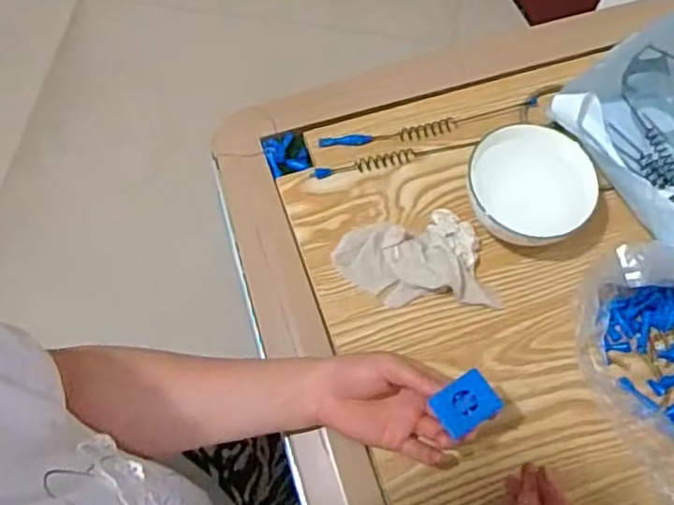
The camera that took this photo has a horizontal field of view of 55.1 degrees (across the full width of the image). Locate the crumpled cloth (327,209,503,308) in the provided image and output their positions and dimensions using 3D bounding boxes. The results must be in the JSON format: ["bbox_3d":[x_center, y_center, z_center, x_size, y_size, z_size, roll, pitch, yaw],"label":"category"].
[{"bbox_3d":[0.067,0.009,0.570,0.129,0.026,0.090,-9,66,-4],"label":"crumpled cloth"}]

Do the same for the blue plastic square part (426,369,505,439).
[{"bbox_3d":[0.093,0.110,0.468,0.043,0.007,0.034,-32,70,-13],"label":"blue plastic square part"}]

